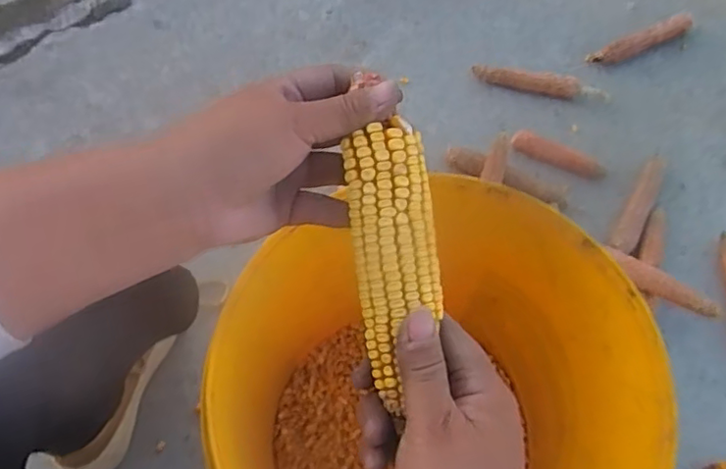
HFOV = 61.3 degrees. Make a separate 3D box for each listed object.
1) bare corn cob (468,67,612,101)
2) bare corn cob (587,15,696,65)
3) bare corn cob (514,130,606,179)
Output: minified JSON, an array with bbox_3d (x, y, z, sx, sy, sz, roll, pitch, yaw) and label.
[{"bbox_3d":[0.265,-0.224,0.920,0.198,0.027,0.031,12,65,4],"label":"bare corn cob"},{"bbox_3d":[0.440,-0.303,0.967,0.179,0.035,0.032,-22,67,-11],"label":"bare corn cob"},{"bbox_3d":[0.273,-0.109,0.859,0.129,0.031,0.027,26,67,11],"label":"bare corn cob"}]

